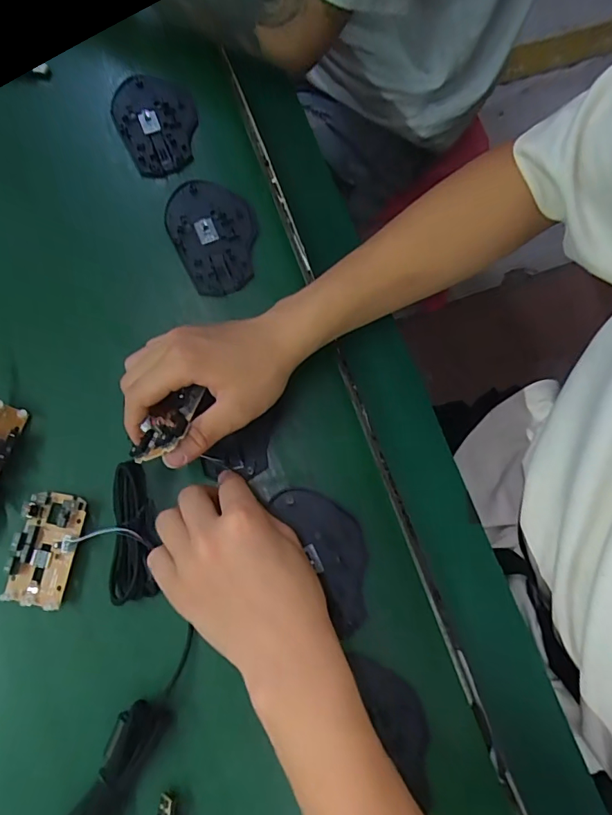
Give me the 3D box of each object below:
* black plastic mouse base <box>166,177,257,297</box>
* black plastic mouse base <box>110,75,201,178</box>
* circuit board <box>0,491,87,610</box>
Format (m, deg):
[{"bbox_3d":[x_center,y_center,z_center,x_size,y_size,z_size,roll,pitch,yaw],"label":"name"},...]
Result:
[{"bbox_3d":[-0.080,-0.155,0.416,0.073,0.009,0.111,-25,78,-7],"label":"black plastic mouse base"},{"bbox_3d":[-0.141,-0.273,0.452,0.074,0.009,0.119,-26,78,-7],"label":"black plastic mouse base"},{"bbox_3d":[-0.192,0.104,0.350,0.045,0.017,0.079,11,76,1],"label":"circuit board"}]

